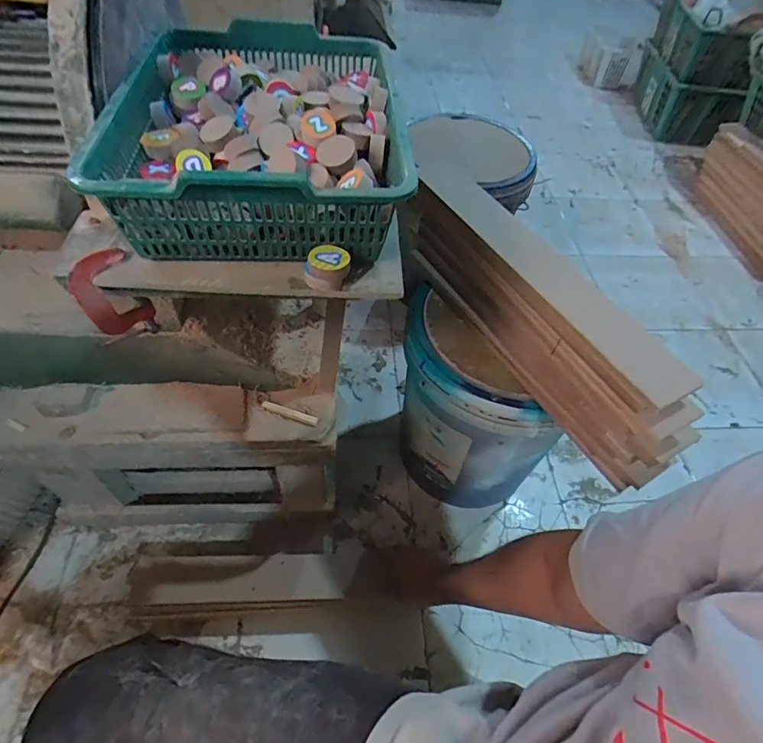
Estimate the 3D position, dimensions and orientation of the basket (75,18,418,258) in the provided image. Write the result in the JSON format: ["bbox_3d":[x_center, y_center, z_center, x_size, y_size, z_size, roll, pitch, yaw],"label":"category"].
[{"bbox_3d":[-0.102,-0.210,0.414,0.226,0.072,0.289,-2,53,-7],"label":"basket"}]

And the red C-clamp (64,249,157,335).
[{"bbox_3d":[-0.219,-0.057,0.389,0.012,0.091,0.049,36,58,20],"label":"red C-clamp"}]

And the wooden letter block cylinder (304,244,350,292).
[{"bbox_3d":[-0.042,-0.080,0.365,0.034,0.023,0.026,-2,53,-7],"label":"wooden letter block cylinder"}]

